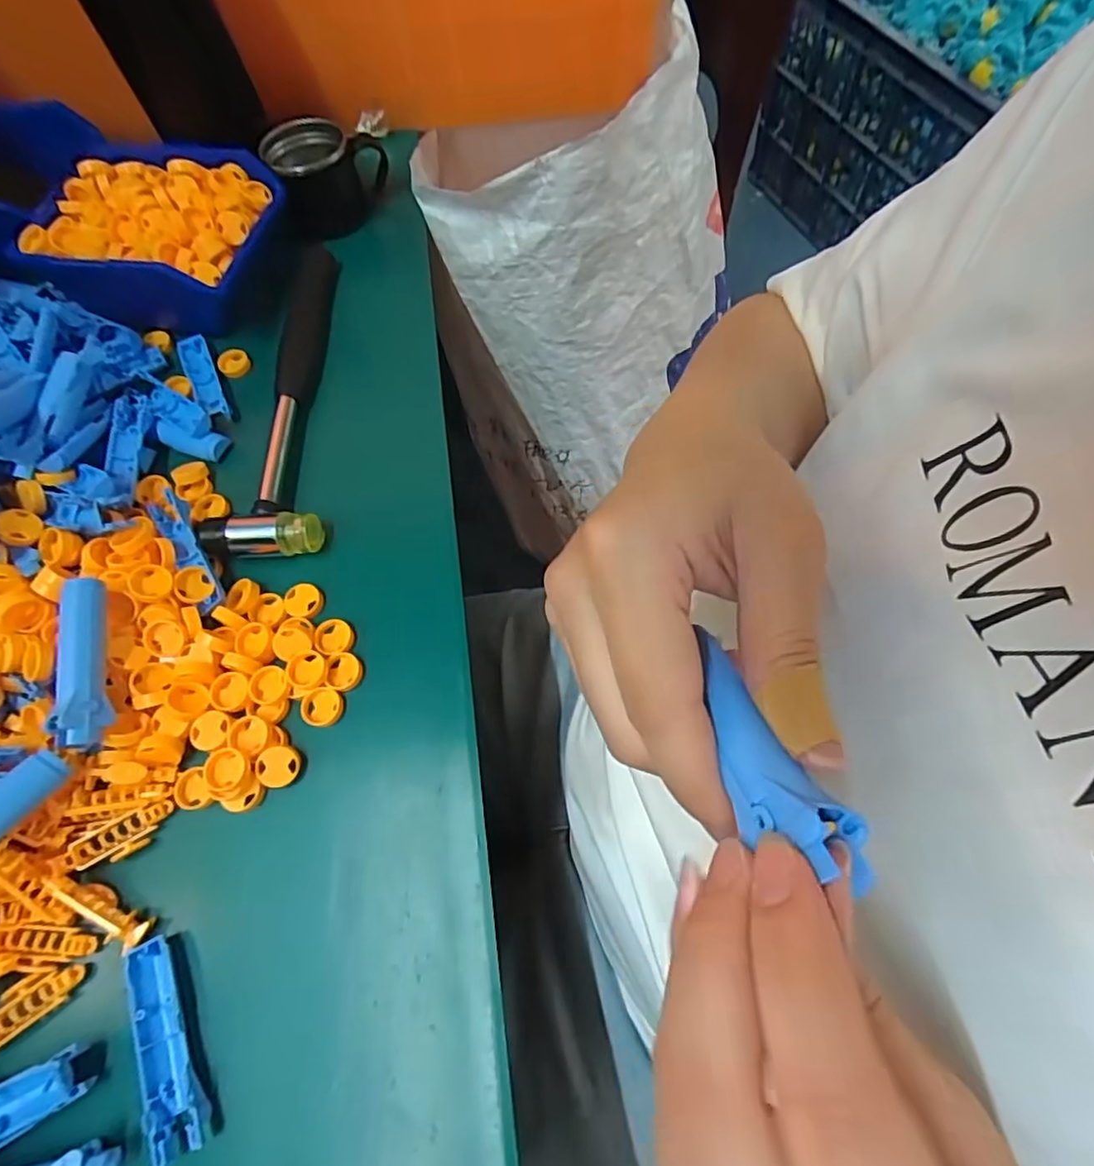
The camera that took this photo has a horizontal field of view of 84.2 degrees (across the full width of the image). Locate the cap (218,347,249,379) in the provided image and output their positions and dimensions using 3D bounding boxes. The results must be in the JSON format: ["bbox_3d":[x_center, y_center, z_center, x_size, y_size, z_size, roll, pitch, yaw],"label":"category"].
[{"bbox_3d":[-0.209,-0.148,0.405,0.020,0.009,0.018,-32,67,-9],"label":"cap"}]

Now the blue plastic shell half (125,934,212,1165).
[{"bbox_3d":[-0.157,0.188,0.248,0.020,0.015,0.076,-27,66,-7],"label":"blue plastic shell half"}]

